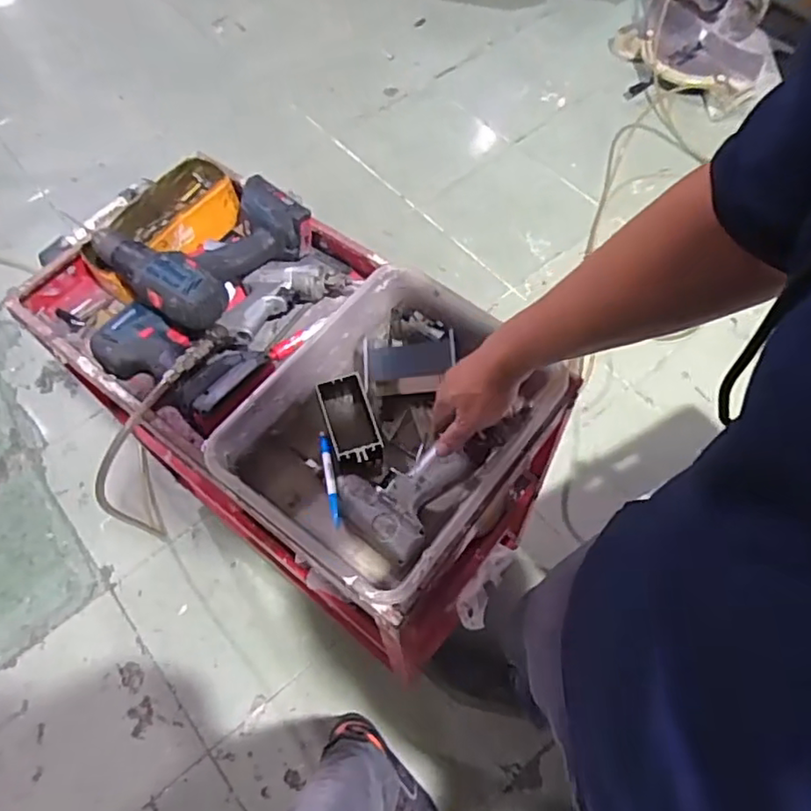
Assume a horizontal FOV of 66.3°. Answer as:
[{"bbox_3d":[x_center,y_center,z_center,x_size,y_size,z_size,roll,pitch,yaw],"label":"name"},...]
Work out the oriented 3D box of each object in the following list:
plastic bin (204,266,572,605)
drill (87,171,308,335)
[{"bbox_3d":[-0.012,0.024,0.715,0.273,0.083,0.335,34,70,19],"label":"plastic bin"},{"bbox_3d":[-0.254,-0.212,0.806,0.179,0.072,0.236,40,69,20],"label":"drill"}]

